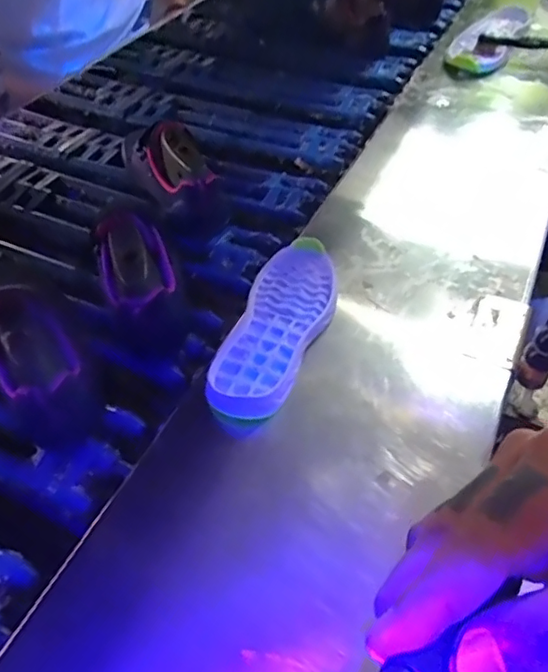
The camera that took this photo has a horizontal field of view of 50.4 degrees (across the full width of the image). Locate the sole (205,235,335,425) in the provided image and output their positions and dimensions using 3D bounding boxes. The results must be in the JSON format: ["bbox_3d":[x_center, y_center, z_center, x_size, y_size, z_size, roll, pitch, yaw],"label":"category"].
[{"bbox_3d":[0.005,-0.013,0.525,0.079,0.019,0.208,14,51,10],"label":"sole"}]

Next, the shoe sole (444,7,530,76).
[{"bbox_3d":[0.358,-0.496,0.968,0.090,0.042,0.242,24,53,18],"label":"shoe sole"}]

